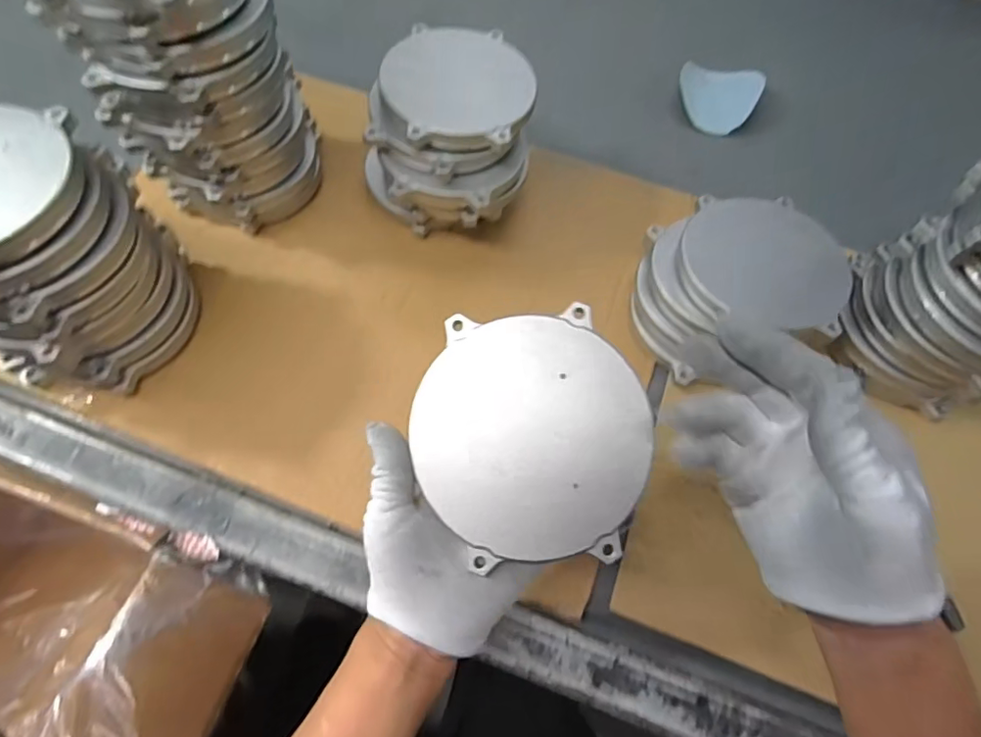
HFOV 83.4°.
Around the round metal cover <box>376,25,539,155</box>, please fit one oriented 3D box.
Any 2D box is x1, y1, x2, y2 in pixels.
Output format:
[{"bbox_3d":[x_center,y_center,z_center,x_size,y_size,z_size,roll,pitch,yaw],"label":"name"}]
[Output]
[{"bbox_3d":[-0.027,-0.243,0.472,0.124,0.021,0.138,1,61,-4],"label":"round metal cover"}]

